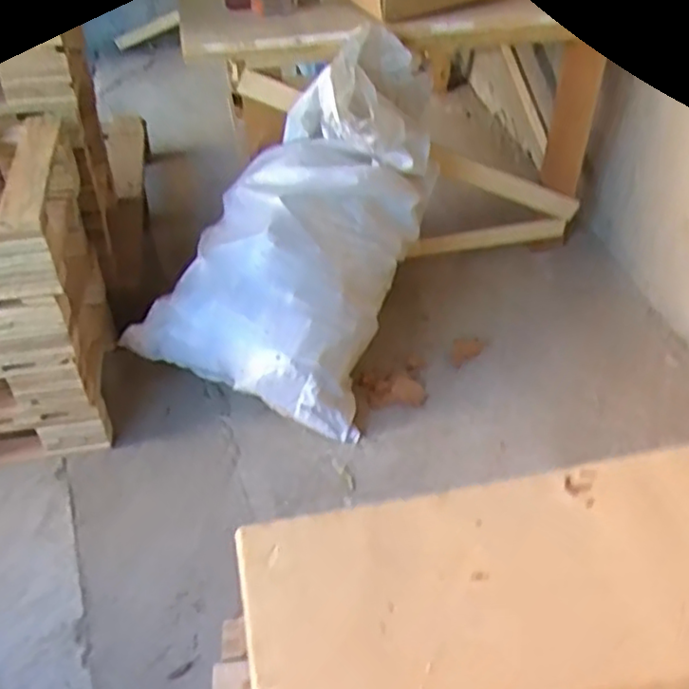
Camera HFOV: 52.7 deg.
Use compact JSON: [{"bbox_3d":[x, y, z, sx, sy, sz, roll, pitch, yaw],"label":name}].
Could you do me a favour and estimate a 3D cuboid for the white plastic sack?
[{"bbox_3d":[-0.126,-0.280,1.515,0.526,0.518,0.709,13,44,14],"label":"white plastic sack"}]

